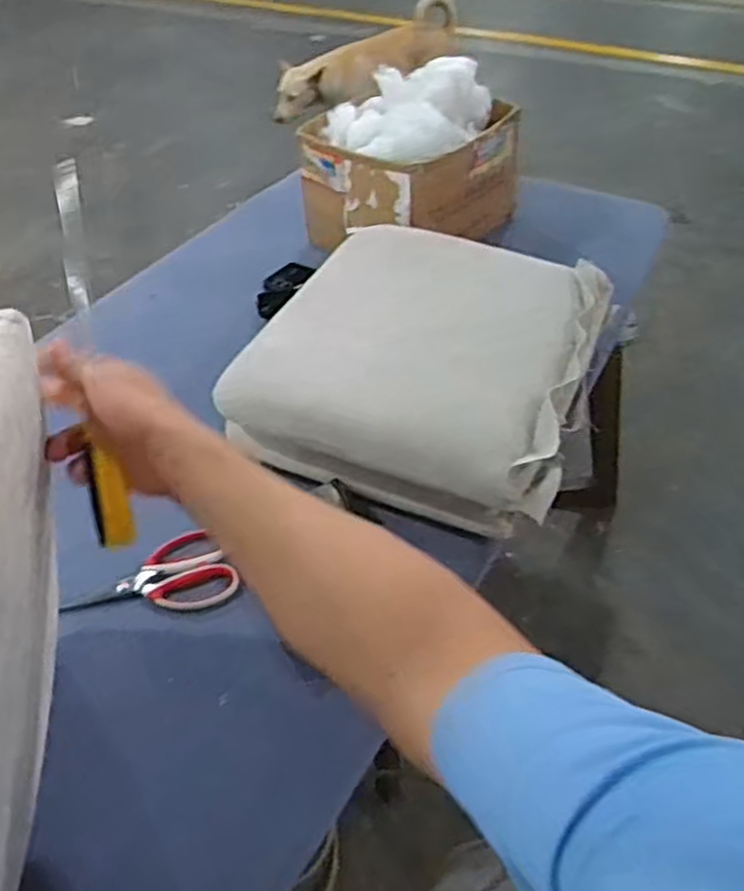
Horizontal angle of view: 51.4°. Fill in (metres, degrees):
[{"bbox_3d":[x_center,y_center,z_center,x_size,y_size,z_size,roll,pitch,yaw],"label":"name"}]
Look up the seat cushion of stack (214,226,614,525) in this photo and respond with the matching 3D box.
[{"bbox_3d":[0.068,-0.113,0.950,0.383,0.095,0.404,14,45,17],"label":"seat cushion of stack"}]

